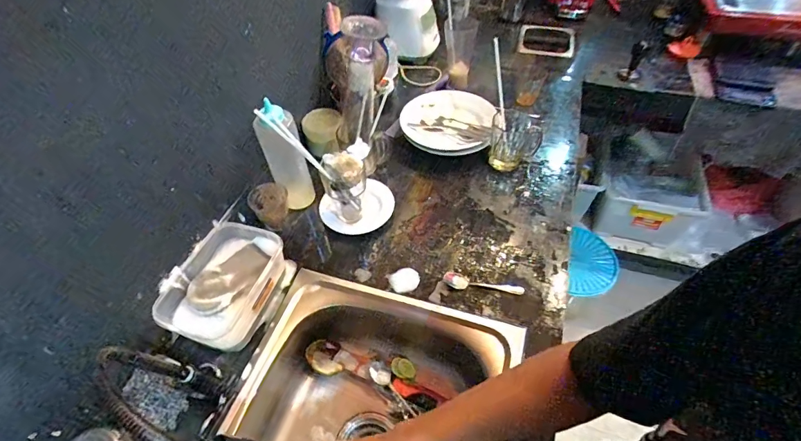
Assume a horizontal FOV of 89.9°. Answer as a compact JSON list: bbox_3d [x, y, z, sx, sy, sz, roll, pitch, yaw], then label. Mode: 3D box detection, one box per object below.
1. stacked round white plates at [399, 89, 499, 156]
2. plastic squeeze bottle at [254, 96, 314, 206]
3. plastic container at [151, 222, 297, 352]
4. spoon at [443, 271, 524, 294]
[{"bbox_3d":[0.111,-0.232,0.949,0.220,0.035,0.217,6,49,5],"label":"stacked round white plates"},{"bbox_3d":[-0.219,-0.123,0.760,0.069,0.223,0.061,-21,53,-15],"label":"plastic squeeze bottle"},{"bbox_3d":[-0.284,0.107,0.670,0.142,0.083,0.198,11,51,11],"label":"plastic container"},{"bbox_3d":[0.145,0.108,0.699,0.136,0.011,0.032,2,50,4],"label":"spoon"}]

